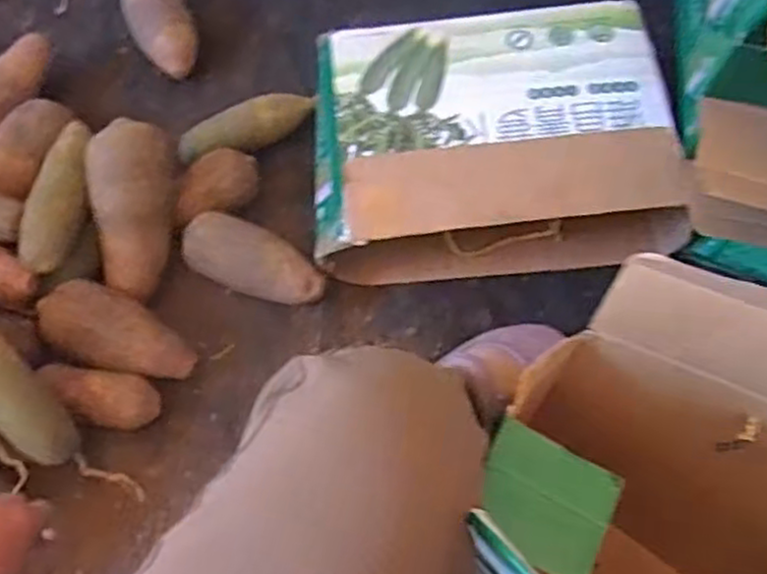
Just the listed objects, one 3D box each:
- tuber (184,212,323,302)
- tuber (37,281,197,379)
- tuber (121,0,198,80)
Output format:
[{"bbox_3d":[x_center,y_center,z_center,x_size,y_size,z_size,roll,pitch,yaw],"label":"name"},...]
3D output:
[{"bbox_3d":[-0.142,-0.024,0.815,0.161,0.058,0.069,21,64,11],"label":"tuber"},{"bbox_3d":[-0.270,0.046,0.754,0.163,0.058,0.076,24,64,-9],"label":"tuber"},{"bbox_3d":[-0.292,-0.345,0.981,0.078,0.076,0.144,-23,64,-11],"label":"tuber"}]

